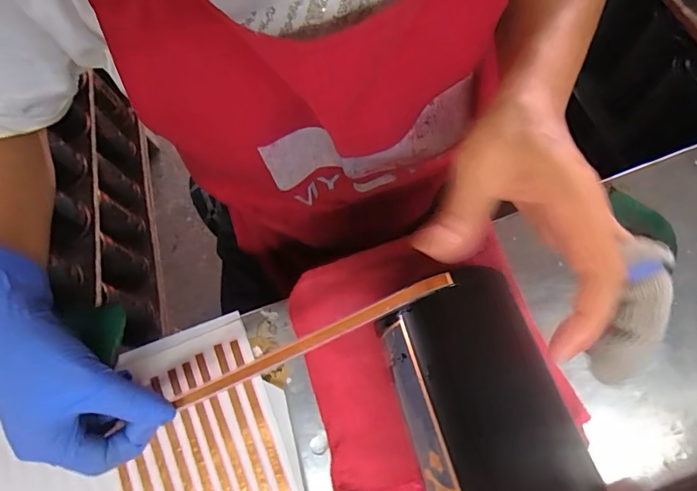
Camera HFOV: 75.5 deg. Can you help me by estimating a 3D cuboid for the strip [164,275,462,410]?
[{"bbox_3d":[-0.030,0.059,0.258,0.191,0.011,0.009,-29,74,19],"label":"strip"}]

